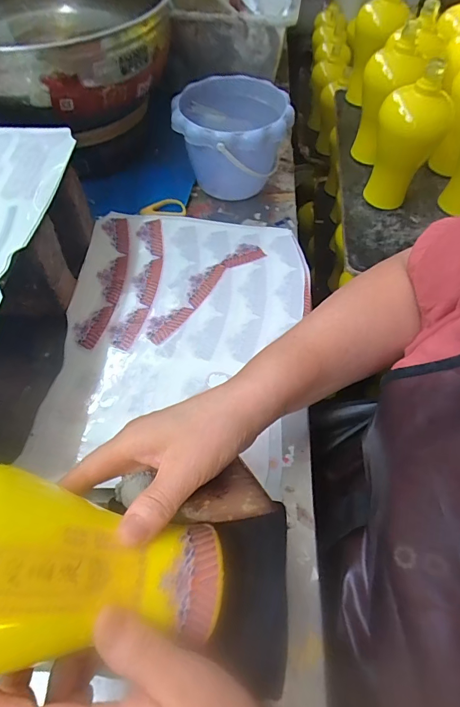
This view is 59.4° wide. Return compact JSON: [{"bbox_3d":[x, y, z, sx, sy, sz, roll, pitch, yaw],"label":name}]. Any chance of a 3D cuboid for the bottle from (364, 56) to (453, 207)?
[{"bbox_3d":[0.280,-0.328,0.651,0.102,0.212,0.100,23,58,11],"label":"bottle"}]

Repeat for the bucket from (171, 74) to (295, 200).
[{"bbox_3d":[0.004,-0.298,0.580,0.147,0.119,0.158,0,58,-1],"label":"bucket"}]

